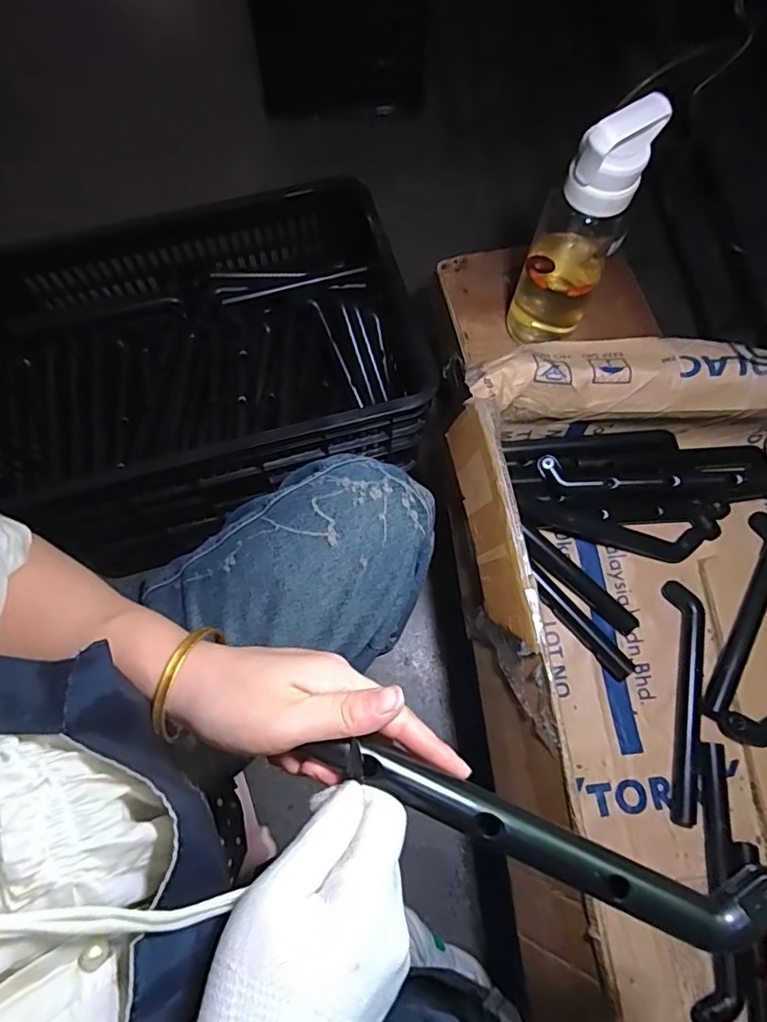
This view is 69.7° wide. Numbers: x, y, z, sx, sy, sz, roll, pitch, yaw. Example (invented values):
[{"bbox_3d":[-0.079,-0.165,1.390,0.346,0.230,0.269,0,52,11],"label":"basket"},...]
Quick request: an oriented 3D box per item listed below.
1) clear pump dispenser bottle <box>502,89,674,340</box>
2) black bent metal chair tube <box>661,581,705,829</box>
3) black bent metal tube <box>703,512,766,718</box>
[{"bbox_3d":[0.211,-0.296,0.608,0.086,0.293,0.066,21,72,6],"label":"clear pump dispenser bottle"},{"bbox_3d":[0.329,0.202,0.593,0.037,0.027,0.244,7,71,1],"label":"black bent metal chair tube"},{"bbox_3d":[0.408,0.113,0.615,0.037,0.018,0.243,26,73,8],"label":"black bent metal tube"}]

